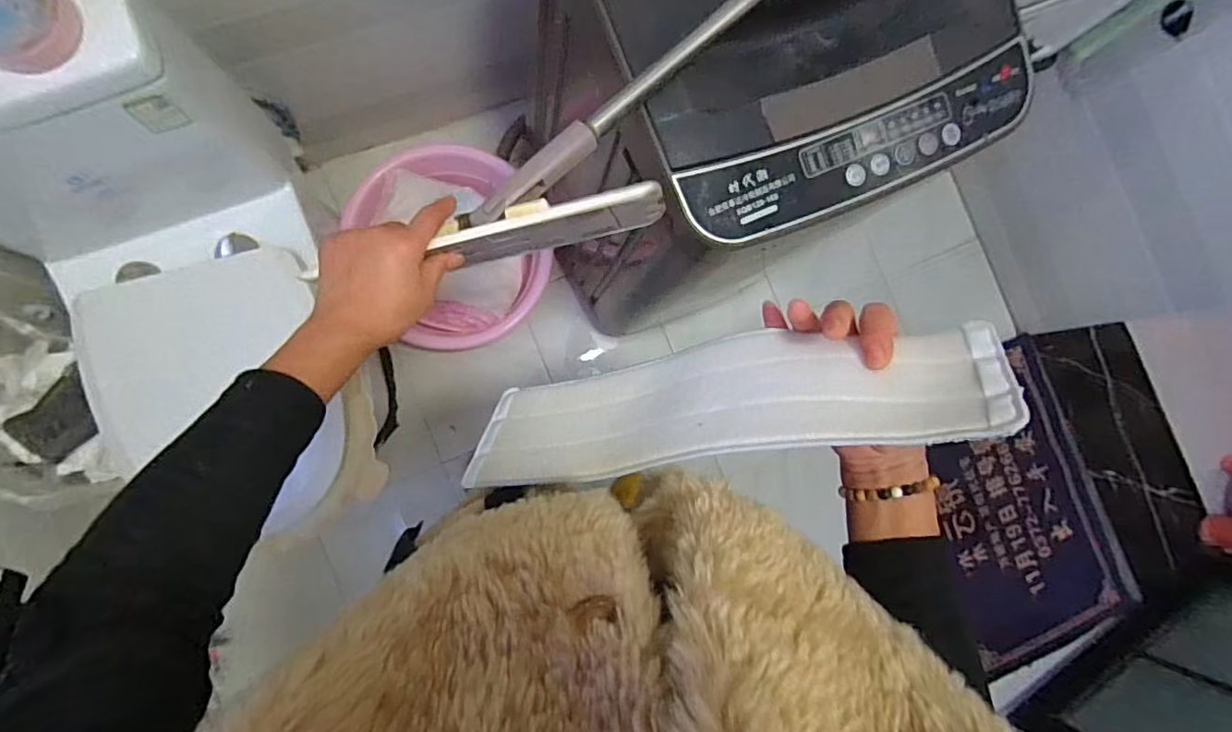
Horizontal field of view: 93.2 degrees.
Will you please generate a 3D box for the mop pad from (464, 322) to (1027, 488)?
[{"bbox_3d":[0.055,0.028,0.425,0.388,0.109,0.025,-11,129,27],"label":"mop pad"}]

